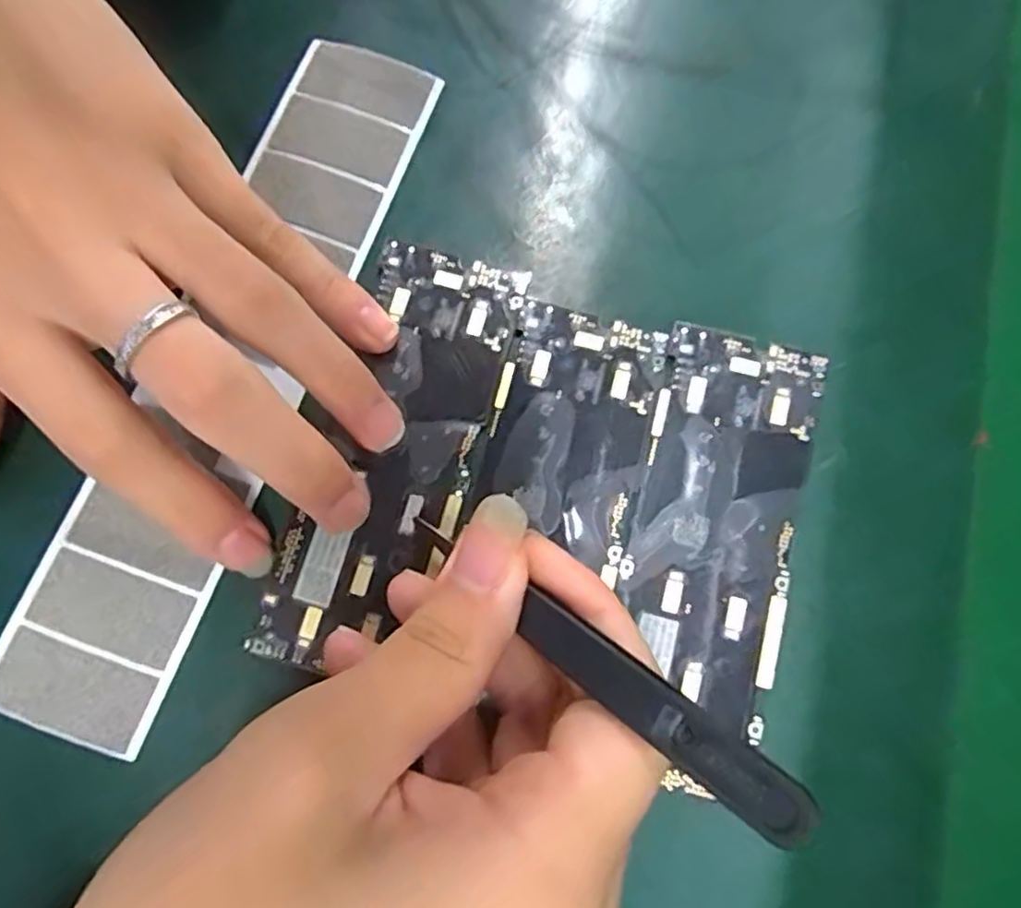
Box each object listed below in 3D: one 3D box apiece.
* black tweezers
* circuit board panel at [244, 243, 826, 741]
[{"bbox_3d":[0.010,0.038,0.141,0.009,0.006,0.114,-51,41,-10],"label":"black tweezers"},{"bbox_3d":[0.011,0.009,0.185,0.133,0.006,0.116,14,77,3],"label":"circuit board panel"}]

